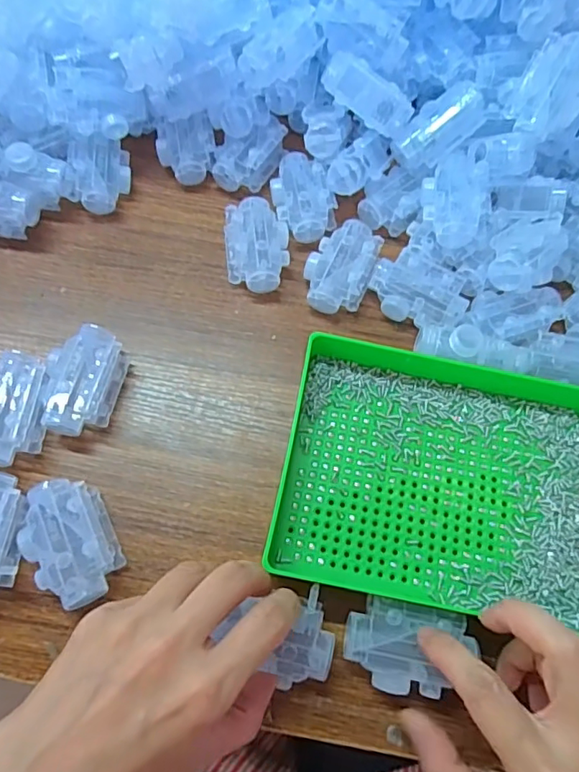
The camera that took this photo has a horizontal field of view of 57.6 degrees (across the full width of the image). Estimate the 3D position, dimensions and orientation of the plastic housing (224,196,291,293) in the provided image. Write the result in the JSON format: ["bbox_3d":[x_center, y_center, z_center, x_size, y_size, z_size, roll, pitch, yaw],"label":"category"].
[{"bbox_3d":[-0.024,-0.105,0.384,0.044,0.024,0.070,-1,68,-4],"label":"plastic housing"}]

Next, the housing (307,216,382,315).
[{"bbox_3d":[0.038,-0.089,0.381,0.045,0.025,0.072,20,68,4],"label":"housing"}]

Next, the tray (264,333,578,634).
[{"bbox_3d":[0.119,0.056,0.318,0.239,0.027,0.153,11,73,1],"label":"tray"}]

